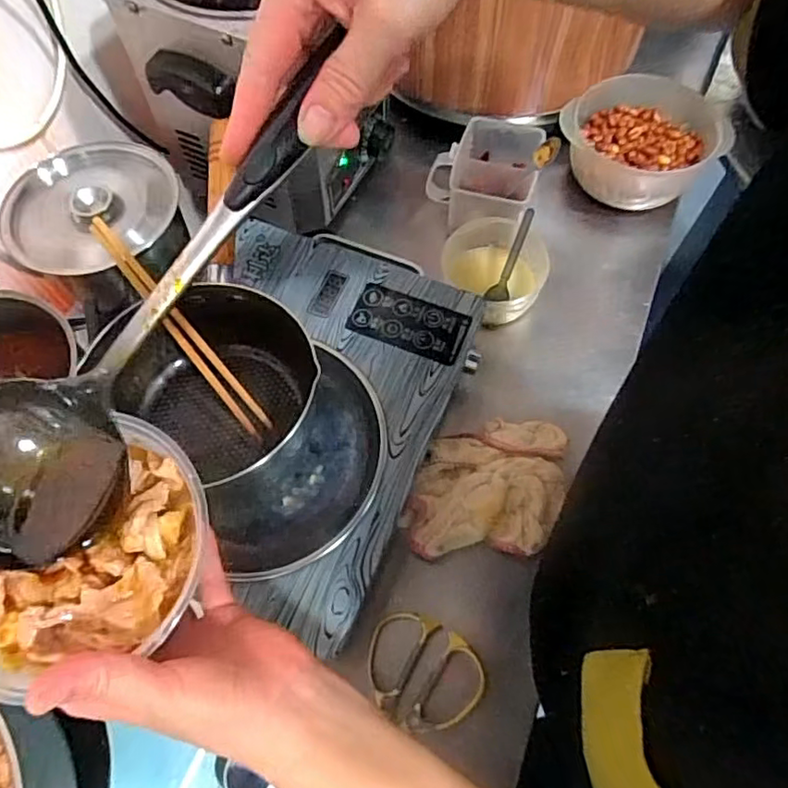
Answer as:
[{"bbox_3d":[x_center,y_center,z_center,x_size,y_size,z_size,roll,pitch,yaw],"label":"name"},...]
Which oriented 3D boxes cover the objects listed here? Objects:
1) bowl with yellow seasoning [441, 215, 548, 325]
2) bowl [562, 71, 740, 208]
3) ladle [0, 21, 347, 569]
[{"bbox_3d":[0.106,-0.131,0.654,0.113,0.061,0.116,-1,65,2],"label":"bowl with yellow seasoning"},{"bbox_3d":[0.301,-0.303,0.725,0.176,0.088,0.187,37,72,17],"label":"bowl"},{"bbox_3d":[-0.125,-0.035,0.286,0.074,0.067,0.267,42,96,18],"label":"ladle"}]

